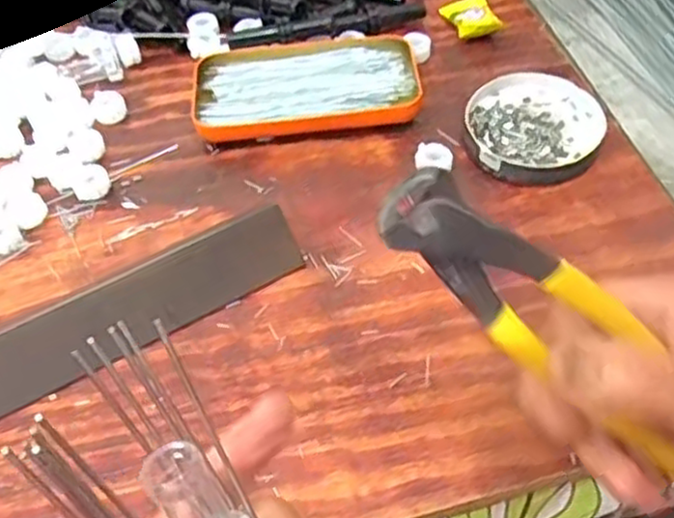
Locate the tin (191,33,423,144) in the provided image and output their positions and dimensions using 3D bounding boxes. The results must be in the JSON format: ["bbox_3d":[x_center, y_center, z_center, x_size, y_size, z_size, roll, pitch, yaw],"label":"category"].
[{"bbox_3d":[-0.021,-0.115,0.487,0.144,0.015,0.077,-7,53,-1],"label":"tin"}]

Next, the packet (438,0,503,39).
[{"bbox_3d":[0.095,-0.173,0.525,0.030,0.014,0.055,-13,39,-6],"label":"packet"}]

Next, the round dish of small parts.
[{"bbox_3d":[0.120,-0.080,0.454,0.080,0.016,0.082,-2,53,3],"label":"round dish of small parts"}]

